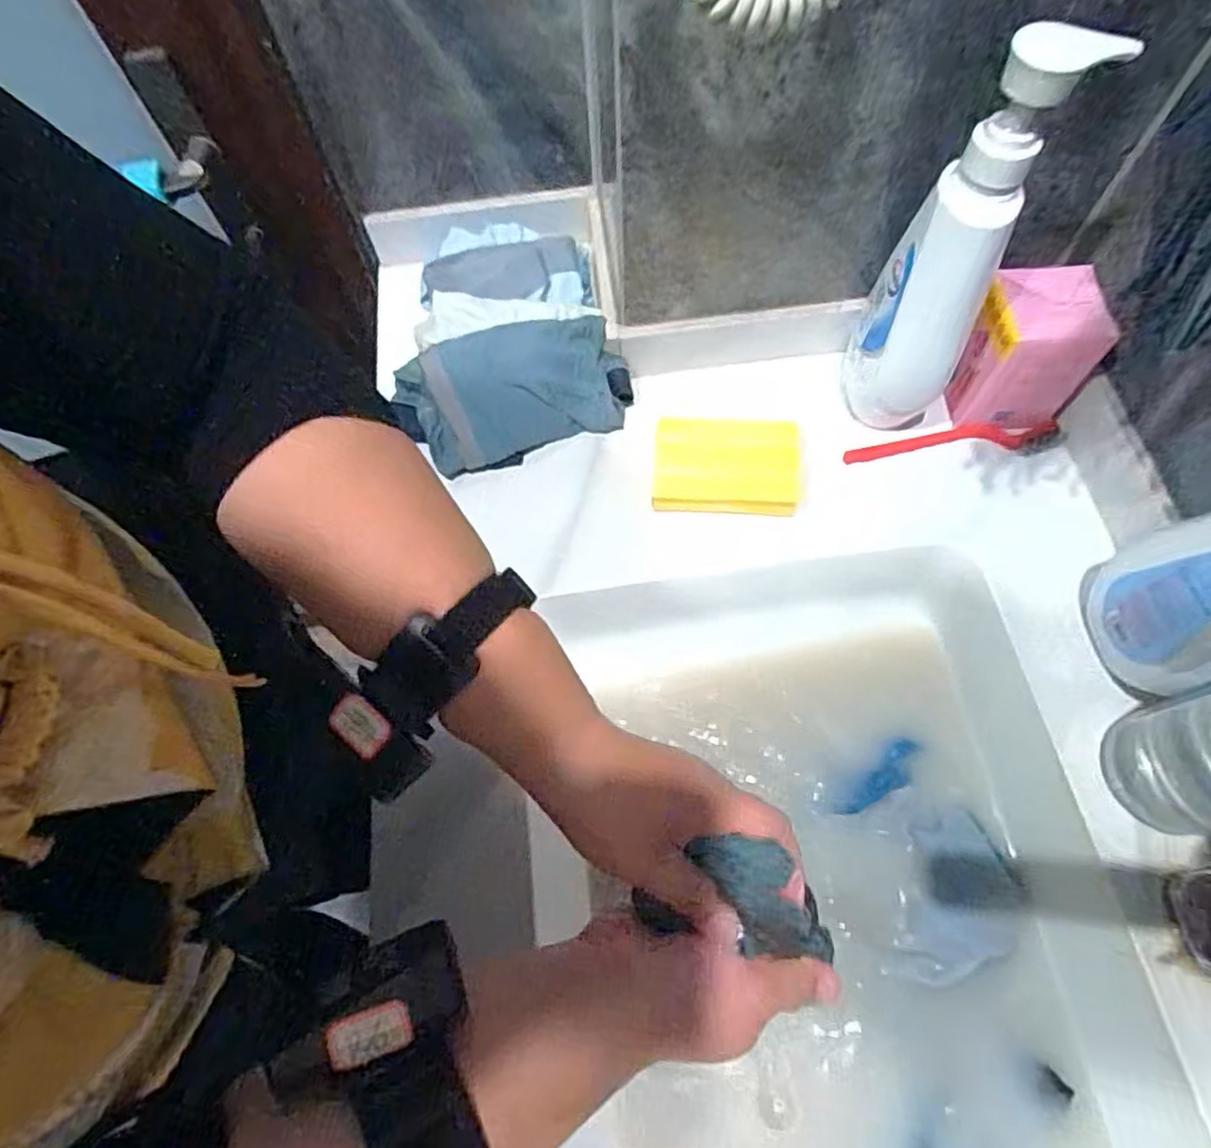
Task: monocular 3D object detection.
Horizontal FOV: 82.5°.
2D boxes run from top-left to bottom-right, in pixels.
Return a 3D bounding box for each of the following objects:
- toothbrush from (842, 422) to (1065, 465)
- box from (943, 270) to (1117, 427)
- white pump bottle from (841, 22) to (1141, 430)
[{"bbox_3d":[0.267,-0.102,0.531,0.163,0.013,0.023,-2,66,1],"label":"toothbrush"},{"bbox_3d":[0.301,-0.159,0.505,0.083,0.101,0.064,-3,66,1],"label":"box"},{"bbox_3d":[0.215,-0.194,0.443,0.076,0.254,0.058,25,70,13],"label":"white pump bottle"}]

